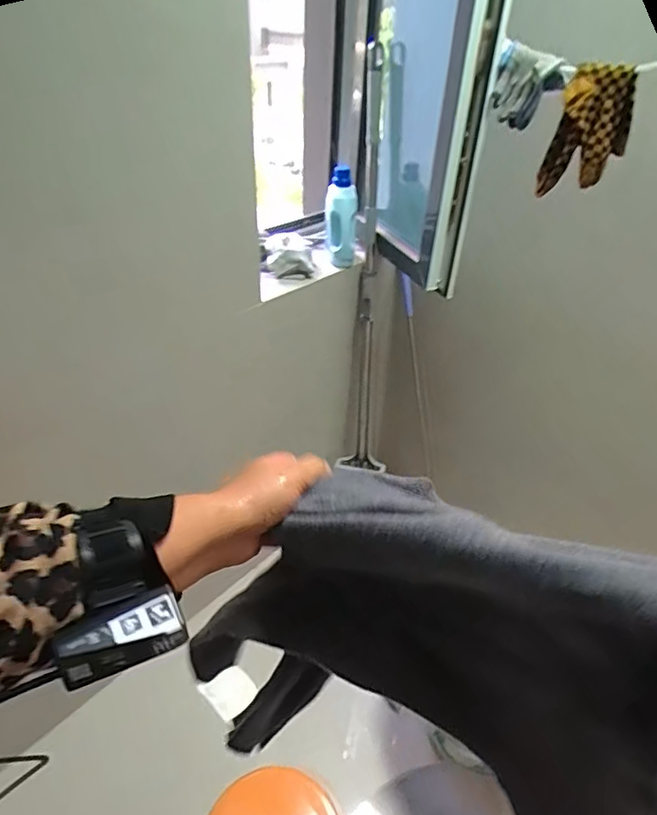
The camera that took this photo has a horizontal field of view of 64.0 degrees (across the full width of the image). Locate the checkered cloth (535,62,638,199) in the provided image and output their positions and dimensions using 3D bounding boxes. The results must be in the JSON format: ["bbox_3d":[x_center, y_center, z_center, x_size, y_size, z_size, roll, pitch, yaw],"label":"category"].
[{"bbox_3d":[0.391,-0.416,0.796,0.112,0.168,0.051,19,42,18],"label":"checkered cloth"}]

